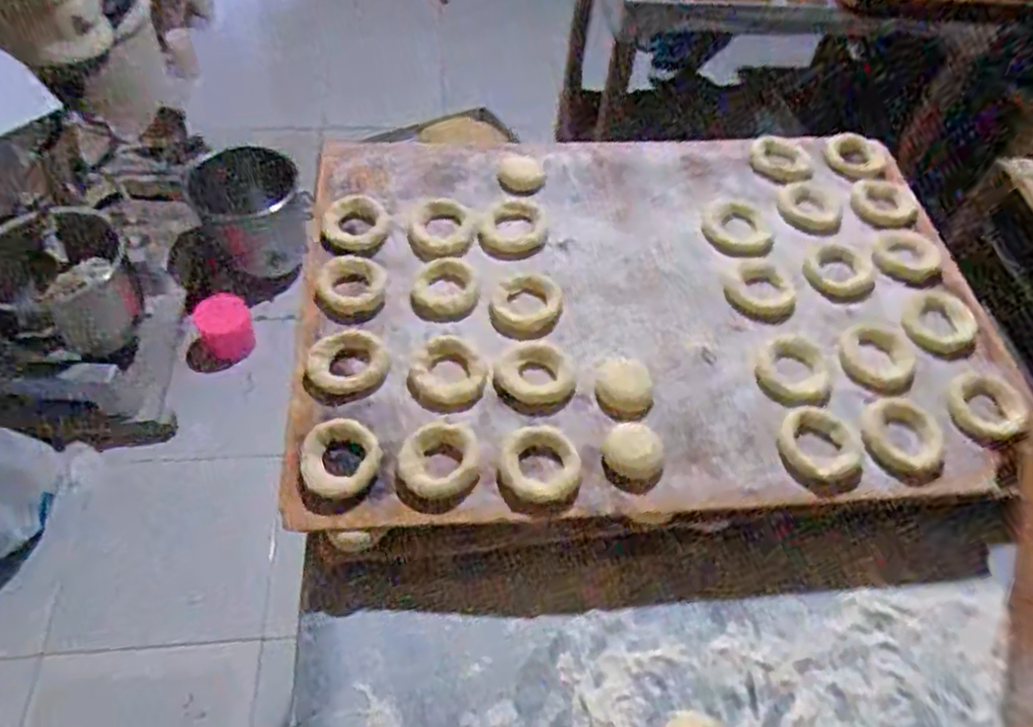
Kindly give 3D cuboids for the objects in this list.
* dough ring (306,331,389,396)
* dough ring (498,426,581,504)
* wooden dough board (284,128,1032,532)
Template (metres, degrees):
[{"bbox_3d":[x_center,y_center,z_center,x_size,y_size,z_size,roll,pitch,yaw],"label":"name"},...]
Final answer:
[{"bbox_3d":[-0.134,-0.002,0.559,0.062,0.011,0.057,-6,55,-8],"label":"dough ring"},{"bbox_3d":[0.017,0.073,0.524,0.057,0.008,0.058,7,54,2],"label":"dough ring"},{"bbox_3d":[0.112,-0.071,0.637,0.581,0.030,0.422,-3,53,-6],"label":"wooden dough board"}]

